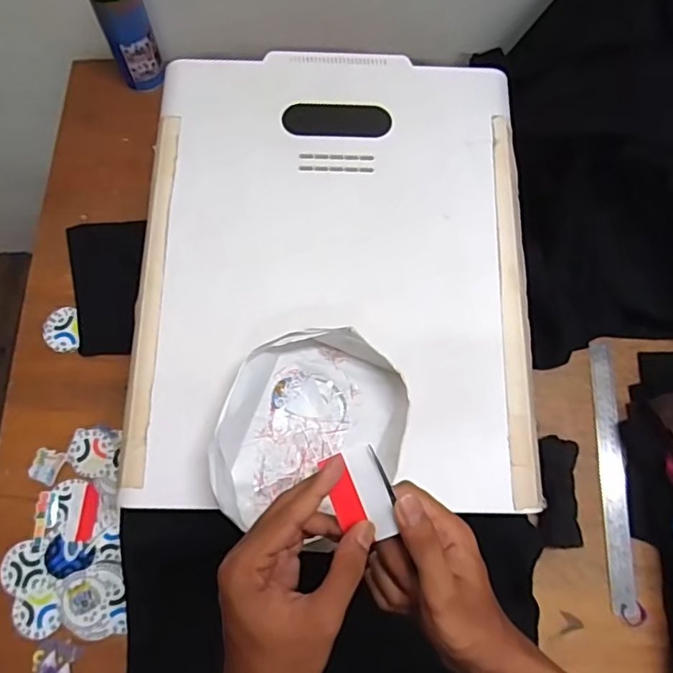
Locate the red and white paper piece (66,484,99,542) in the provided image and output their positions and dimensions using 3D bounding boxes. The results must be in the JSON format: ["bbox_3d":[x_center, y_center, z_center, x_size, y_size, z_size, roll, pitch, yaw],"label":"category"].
[{"bbox_3d":[-0.299,0.208,0.660,0.035,0.006,0.064,-2,73,3],"label":"red and white paper piece"}]

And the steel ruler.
[{"bbox_3d":[0.339,0.168,0.689,0.033,0.006,0.322,0,73,4],"label":"steel ruler"}]

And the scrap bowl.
[{"bbox_3d":[-0.022,0.087,0.512,0.161,0.064,0.181,13,71,1],"label":"scrap bowl"}]

